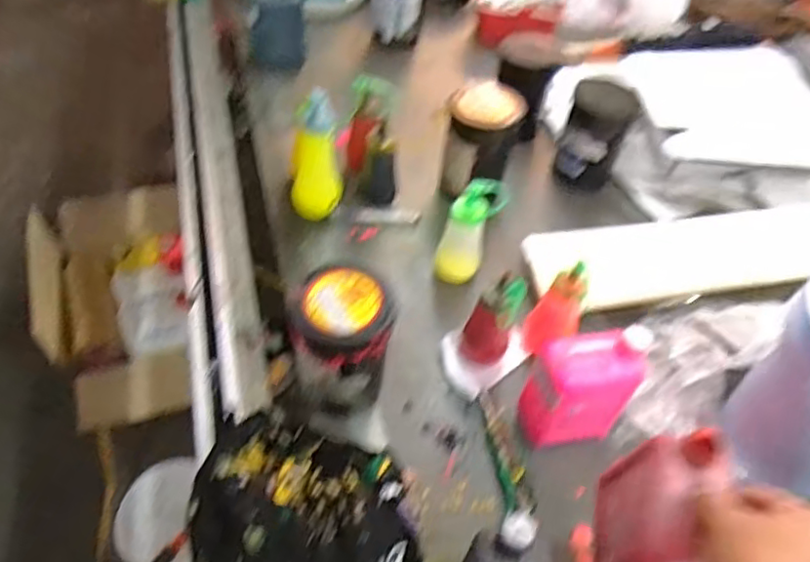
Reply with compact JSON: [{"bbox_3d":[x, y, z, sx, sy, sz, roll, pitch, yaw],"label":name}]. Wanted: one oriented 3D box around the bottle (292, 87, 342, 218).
[{"bbox_3d":[-0.134,-0.186,0.903,0.070,0.205,0.073,-3,49,-11],"label":"bottle"}]

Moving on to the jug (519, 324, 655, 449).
[{"bbox_3d":[0.196,0.122,0.709,0.110,0.145,0.071,-1,49,-9],"label":"jug"}]

